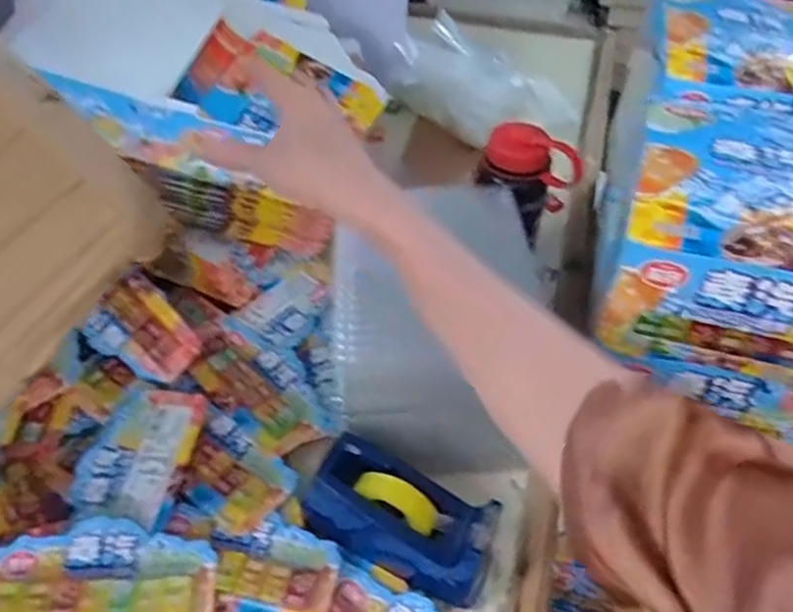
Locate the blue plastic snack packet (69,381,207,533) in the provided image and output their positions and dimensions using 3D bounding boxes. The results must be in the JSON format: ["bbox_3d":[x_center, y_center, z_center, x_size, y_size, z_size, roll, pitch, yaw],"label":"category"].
[{"bbox_3d":[-0.195,0.108,0.509,0.076,0.021,0.113,11,48,7],"label":"blue plastic snack packet"}]

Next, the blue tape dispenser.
[{"bbox_3d":[0.003,0.145,0.467,0.130,0.071,0.052,25,51,19],"label":"blue tape dispenser"}]

